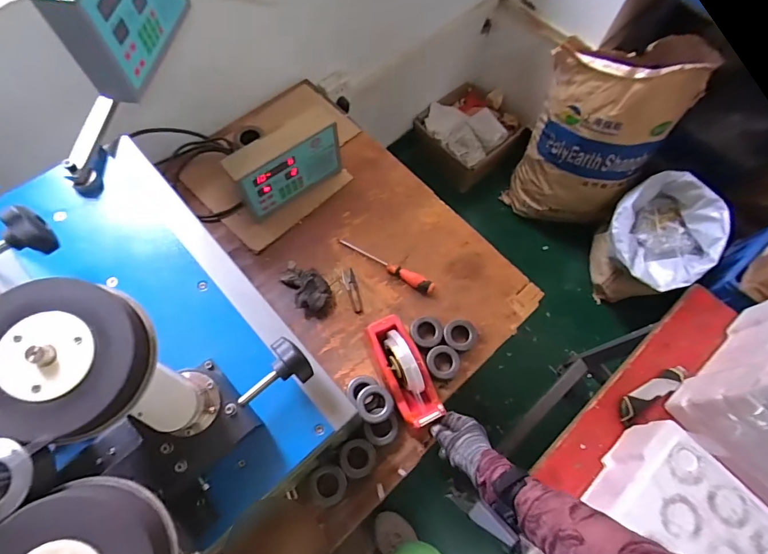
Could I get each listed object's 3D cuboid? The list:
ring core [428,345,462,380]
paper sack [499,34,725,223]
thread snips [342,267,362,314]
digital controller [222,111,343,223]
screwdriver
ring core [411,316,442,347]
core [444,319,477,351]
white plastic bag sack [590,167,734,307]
[{"bbox_3d":[0.109,0.161,0.775,0.061,0.041,0.060,1,68,-1],"label":"ring core"},{"bbox_3d":[0.692,-0.475,1.399,0.406,0.600,0.341,37,72,12],"label":"paper sack"},{"bbox_3d":[-0.064,0.028,0.845,0.025,0.004,0.097,-14,69,-7],"label":"thread snips"},{"bbox_3d":[-0.195,-0.223,0.850,0.223,0.150,0.073,-33,73,-14],"label":"digital controller"},{"bbox_3d":[0.003,-0.025,0.853,0.220,0.031,0.025,30,71,10],"label":"screwdriver"},{"bbox_3d":[0.081,0.107,0.795,0.057,0.040,0.060,1,68,-1],"label":"ring core"},{"bbox_3d":[0.145,0.113,0.797,0.061,0.046,0.060,1,68,-1],"label":"core"},{"bbox_3d":[0.885,-0.112,1.407,0.264,0.363,0.336,-13,69,-7],"label":"white plastic bag sack"}]

